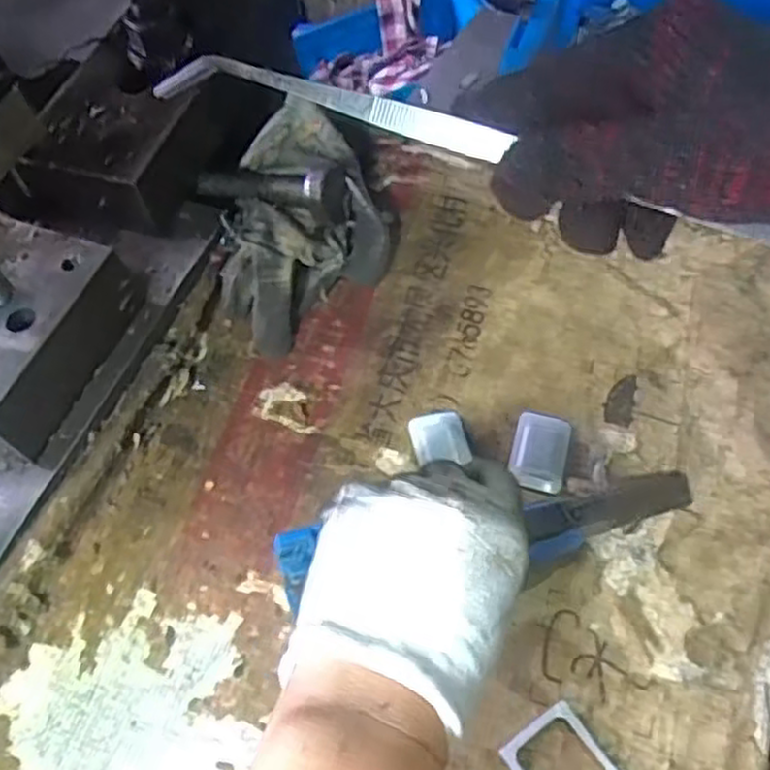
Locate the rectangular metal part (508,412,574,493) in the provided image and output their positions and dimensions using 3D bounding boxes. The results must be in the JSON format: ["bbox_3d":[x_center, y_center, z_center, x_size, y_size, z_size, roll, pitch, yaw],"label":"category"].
[{"bbox_3d":[0.076,0.032,0.356,0.027,0.005,0.040,11,61,11],"label":"rectangular metal part"}]

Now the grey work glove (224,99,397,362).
[{"bbox_3d":[-0.046,-0.096,0.416,0.093,0.035,0.155,-7,59,1],"label":"grey work glove"}]

